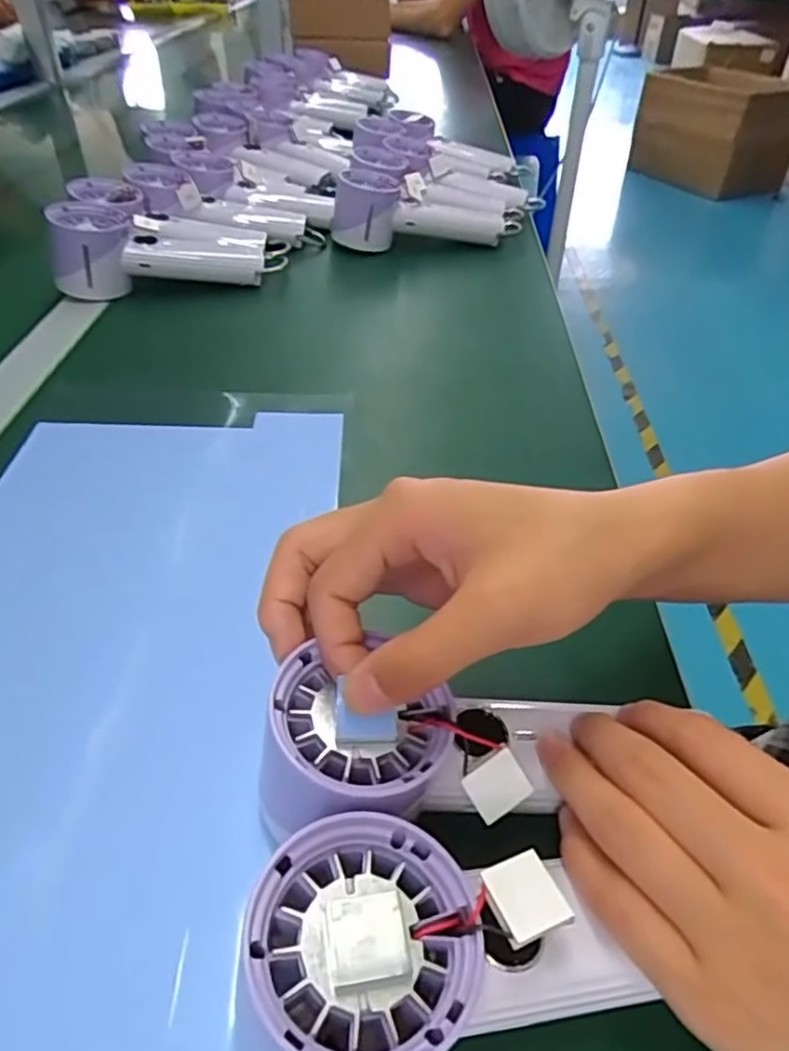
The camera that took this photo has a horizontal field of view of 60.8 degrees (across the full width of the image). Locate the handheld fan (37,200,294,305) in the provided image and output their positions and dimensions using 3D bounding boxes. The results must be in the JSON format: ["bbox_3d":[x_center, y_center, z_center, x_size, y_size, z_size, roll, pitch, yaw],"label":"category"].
[{"bbox_3d":[-0.198,-0.244,0.600,0.193,0.066,0.069,-10,43,-12],"label":"handheld fan"}]

